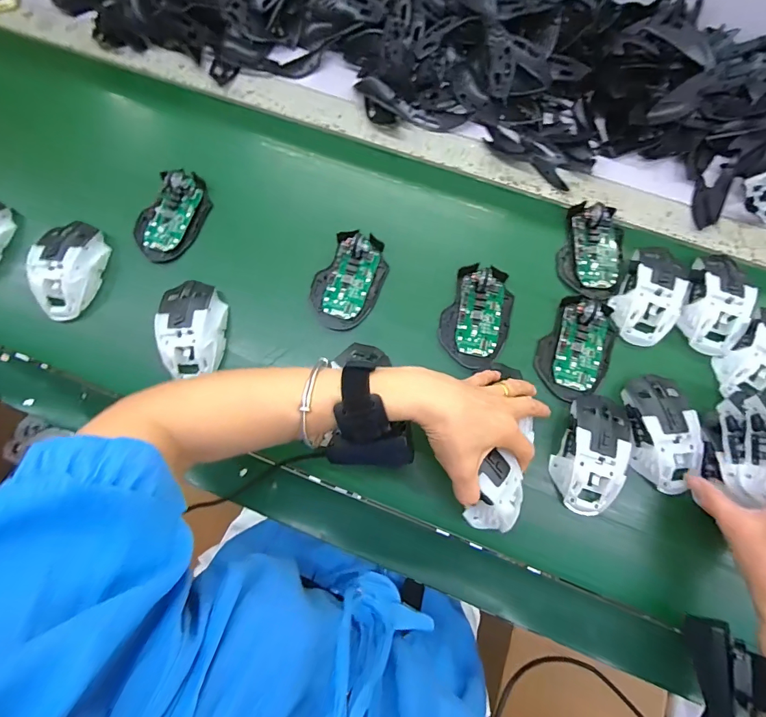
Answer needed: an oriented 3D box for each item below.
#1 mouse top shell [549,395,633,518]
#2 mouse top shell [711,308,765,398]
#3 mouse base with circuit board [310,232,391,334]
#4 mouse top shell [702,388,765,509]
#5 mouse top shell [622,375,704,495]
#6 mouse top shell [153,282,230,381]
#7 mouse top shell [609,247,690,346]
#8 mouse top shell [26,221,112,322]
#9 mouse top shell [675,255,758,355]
[{"bbox_3d":[0.210,0.094,0.398,0.064,0.029,0.113,23,78,6],"label":"mouse top shell"},{"bbox_3d":[0.400,-0.005,0.424,0.112,0.036,0.055,-42,80,-9],"label":"mouse top shell"},{"bbox_3d":[-0.039,-0.089,0.455,0.073,0.023,0.113,23,78,6],"label":"mouse base with circuit board"},{"bbox_3d":[0.335,0.077,0.366,0.035,0.072,0.097,16,77,5],"label":"mouse top shell"},{"bbox_3d":[0.281,0.075,0.405,0.057,0.037,0.113,-1,76,1],"label":"mouse top shell"},{"bbox_3d":[-0.206,-0.033,0.440,0.064,0.033,0.103,-11,77,-2],"label":"mouse top shell"},{"bbox_3d":[0.297,-0.074,0.444,0.061,0.035,0.117,27,78,7],"label":"mouse top shell"},{"bbox_3d":[-0.359,-0.103,0.460,0.064,0.036,0.117,11,77,3],"label":"mouse top shell"},{"bbox_3d":[0.364,-0.062,0.439,0.058,0.037,0.111,20,78,5],"label":"mouse top shell"}]

